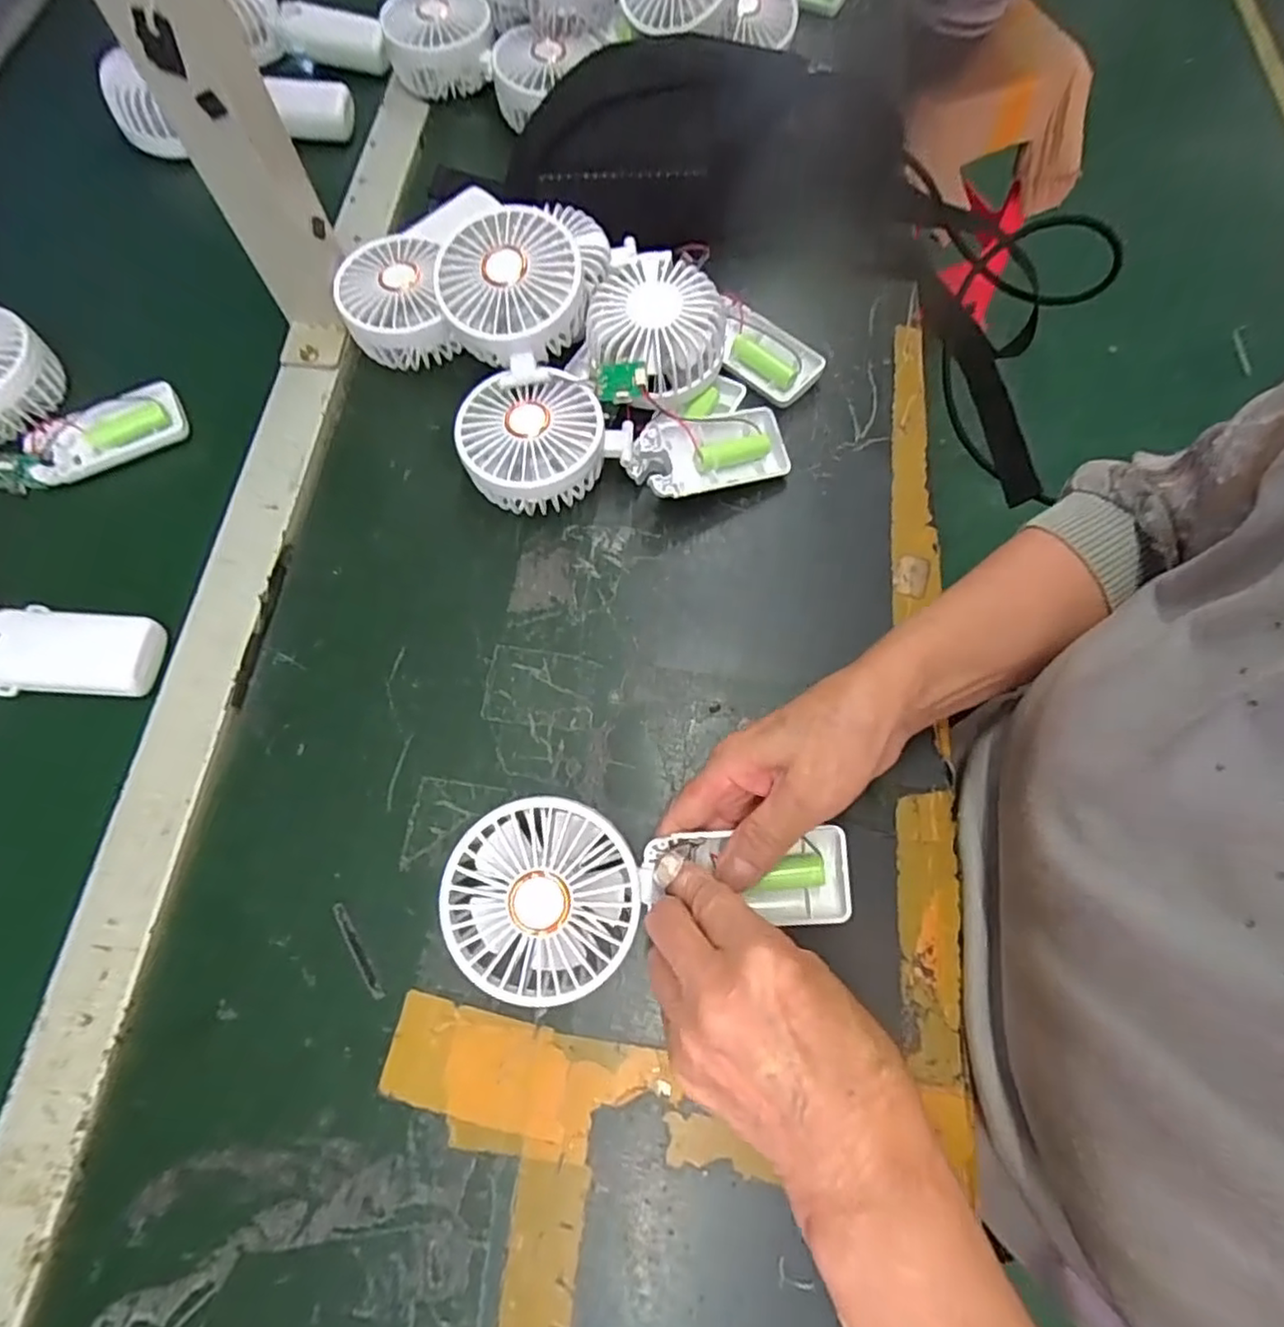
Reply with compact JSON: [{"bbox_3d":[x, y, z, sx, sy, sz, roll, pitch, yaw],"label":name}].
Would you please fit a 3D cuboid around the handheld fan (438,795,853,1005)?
[{"bbox_3d":[0.004,0.106,0.302,0.182,0.032,0.080,0,69,-7],"label":"handheld fan"}]

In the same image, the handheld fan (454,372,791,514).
[{"bbox_3d":[-0.010,-0.135,0.406,0.200,0.046,0.081,-4,69,-1],"label":"handheld fan"}]

